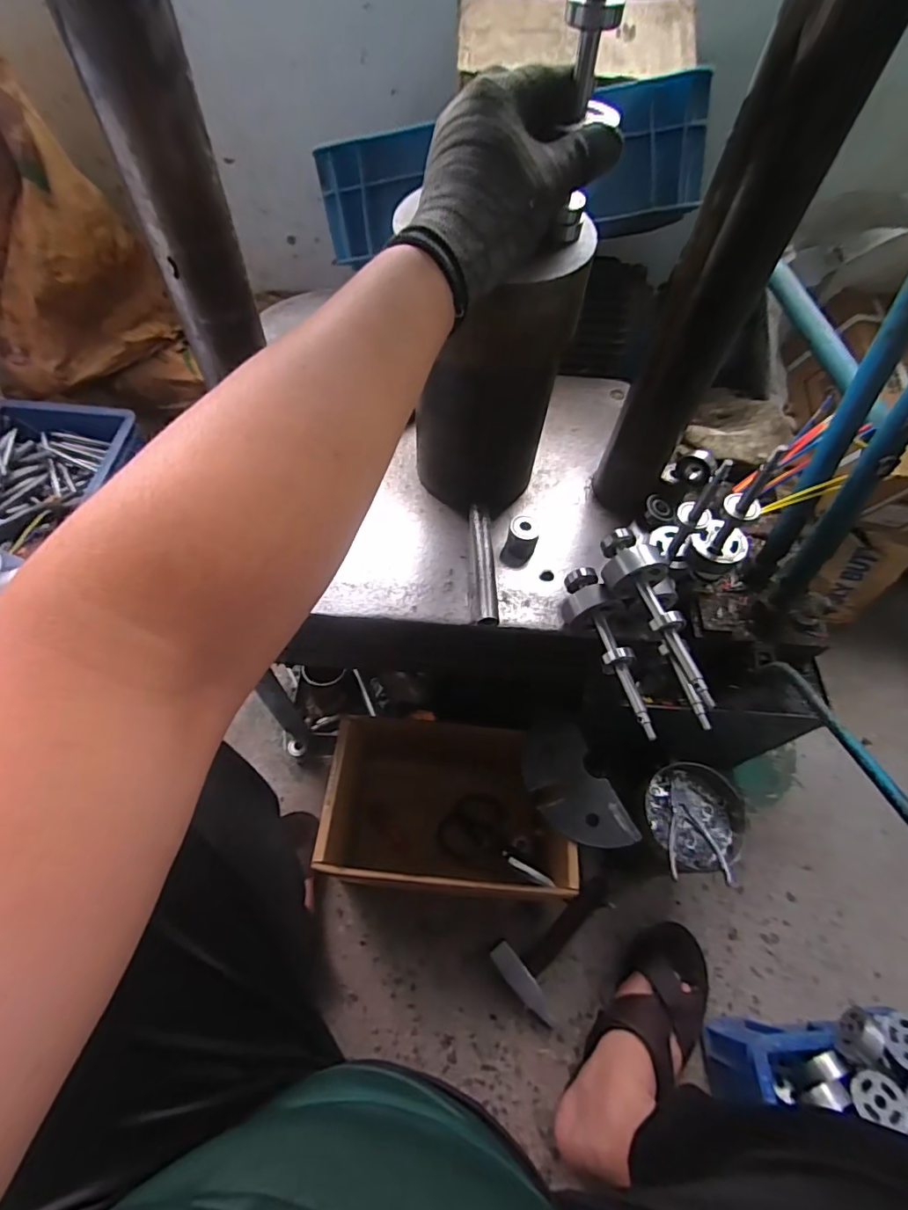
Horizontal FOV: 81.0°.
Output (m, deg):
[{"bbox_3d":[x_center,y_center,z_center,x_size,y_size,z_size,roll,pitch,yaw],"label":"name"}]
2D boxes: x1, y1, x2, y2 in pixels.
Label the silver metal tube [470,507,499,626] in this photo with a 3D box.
[{"bbox_3d":[0.030,-0.039,0.533,0.023,0.022,0.137,-1,60,-4],"label":"silver metal tube"}]

